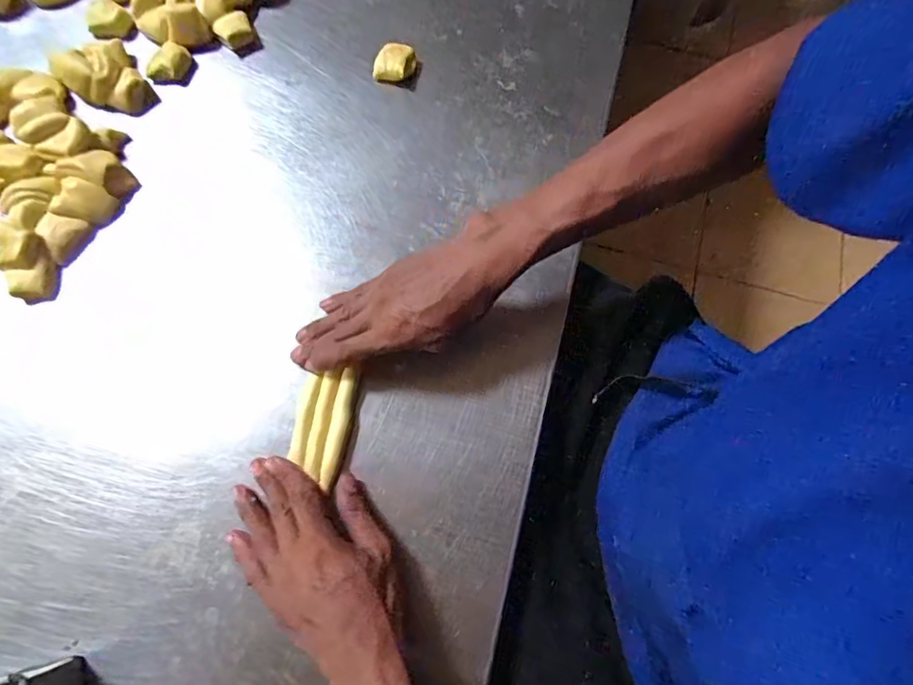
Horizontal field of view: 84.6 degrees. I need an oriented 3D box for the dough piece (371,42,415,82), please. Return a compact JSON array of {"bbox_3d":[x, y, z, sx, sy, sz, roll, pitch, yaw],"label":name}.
[{"bbox_3d":[-0.065,-0.293,0.528,0.041,0.023,0.034,7,72,1],"label":"dough piece"}]

